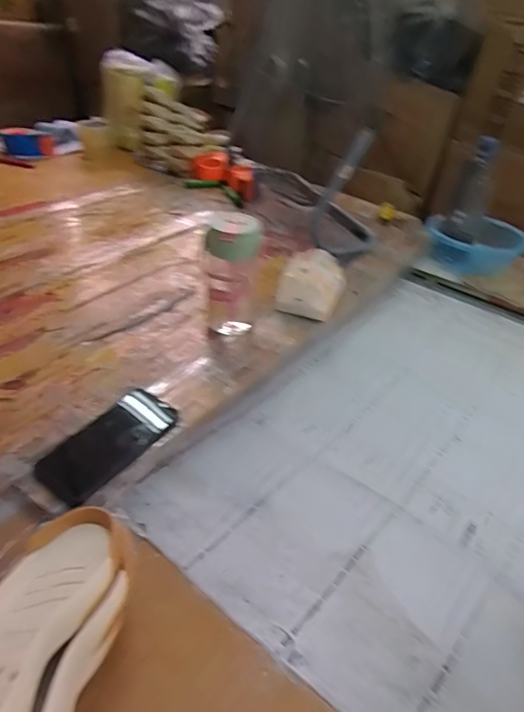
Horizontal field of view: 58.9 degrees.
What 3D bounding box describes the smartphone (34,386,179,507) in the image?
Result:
[{"bbox_3d":[-0.181,0.101,0.564,0.081,0.017,0.176,24,42,20],"label":"smartphone"}]

